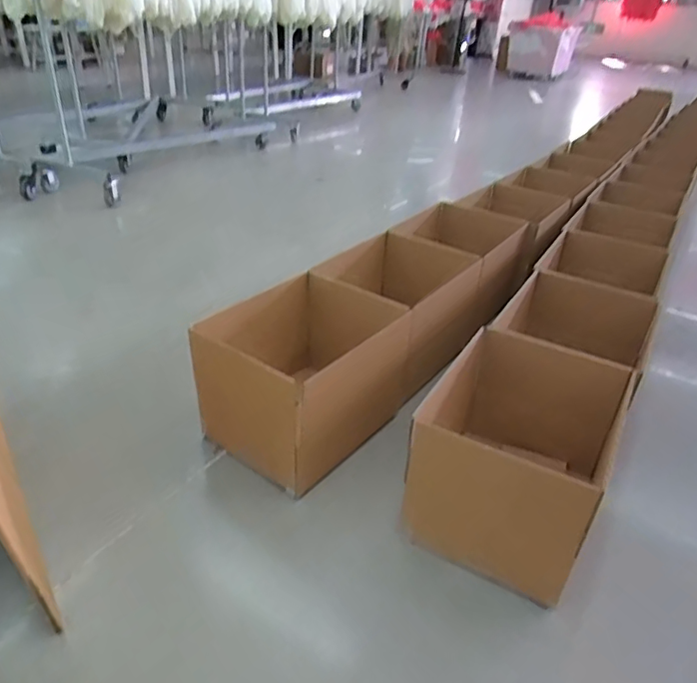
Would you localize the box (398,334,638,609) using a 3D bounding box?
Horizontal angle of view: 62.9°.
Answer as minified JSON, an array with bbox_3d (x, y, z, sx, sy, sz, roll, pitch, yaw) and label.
[{"bbox_3d":[0.365,0.227,1.243,0.370,0.330,0.479,20,35,24],"label":"box"}]

